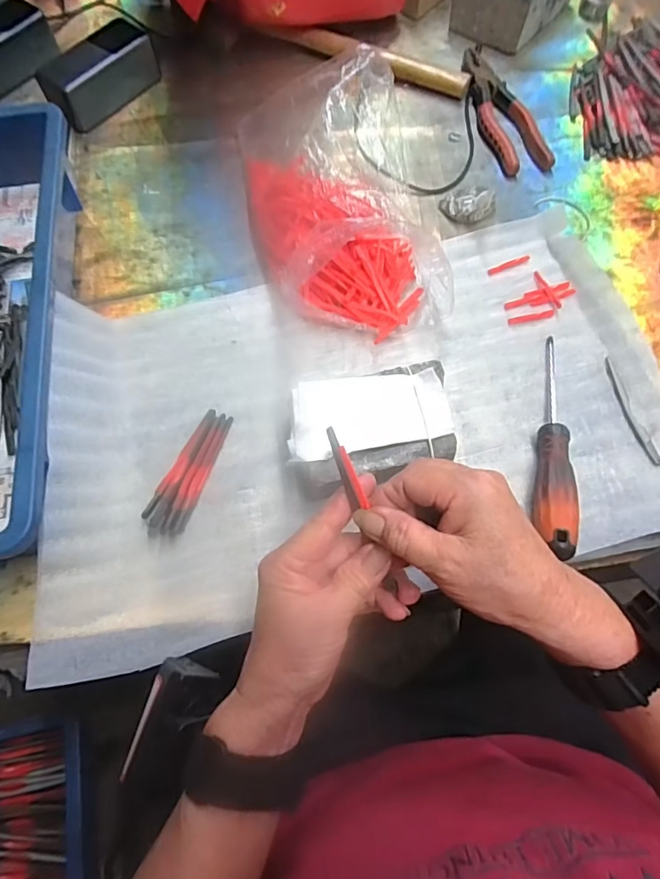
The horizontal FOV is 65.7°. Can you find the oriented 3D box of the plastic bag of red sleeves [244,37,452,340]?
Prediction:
[{"bbox_3d":[0.006,-0.234,0.482,0.165,0.084,0.284,-7,66,-5],"label":"plastic bag of red sleeves"}]

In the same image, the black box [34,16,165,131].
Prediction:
[{"bbox_3d":[-0.258,-0.411,0.579,0.058,0.049,0.135,35,69,13],"label":"black box"}]

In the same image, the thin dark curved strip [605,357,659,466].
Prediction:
[{"bbox_3d":[0.256,-0.026,0.436,0.011,0.004,0.102,-12,67,-7],"label":"thin dark curved strip"}]

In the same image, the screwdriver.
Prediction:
[{"bbox_3d":[0.180,-0.004,0.411,0.027,0.030,0.198,10,66,3],"label":"screwdriver"}]

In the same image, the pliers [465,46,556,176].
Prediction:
[{"bbox_3d":[0.189,-0.383,0.589,0.058,0.018,0.203,-16,67,-9],"label":"pliers"}]

